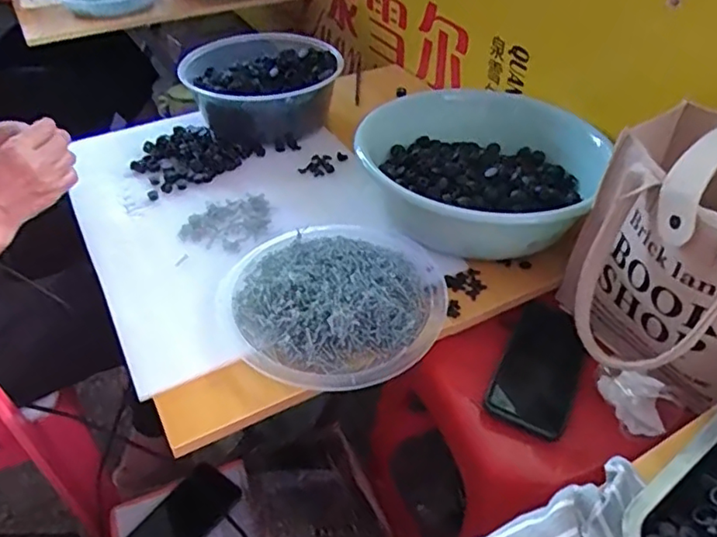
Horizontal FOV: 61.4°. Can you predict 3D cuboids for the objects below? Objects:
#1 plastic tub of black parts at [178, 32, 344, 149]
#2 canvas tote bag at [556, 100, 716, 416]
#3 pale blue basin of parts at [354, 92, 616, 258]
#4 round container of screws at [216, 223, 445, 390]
[{"bbox_3d":[-0.145,-0.274,0.909,0.196,0.091,0.197,-1,42,1],"label":"plastic tub of black parts"},{"bbox_3d":[0.309,-0.010,0.557,0.209,0.220,0.211,-20,46,-20],"label":"canvas tote bag"},{"bbox_3d":[0.140,-0.125,0.740,0.270,0.092,0.224,14,44,16],"label":"pale blue basin of parts"},{"bbox_3d":[-0.022,0.020,0.637,0.235,0.036,0.229,-1,42,1],"label":"round container of screws"}]

